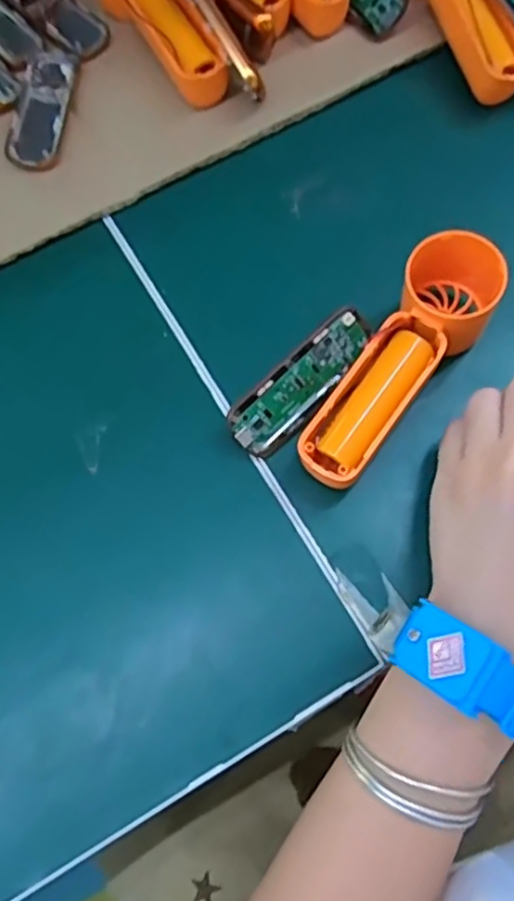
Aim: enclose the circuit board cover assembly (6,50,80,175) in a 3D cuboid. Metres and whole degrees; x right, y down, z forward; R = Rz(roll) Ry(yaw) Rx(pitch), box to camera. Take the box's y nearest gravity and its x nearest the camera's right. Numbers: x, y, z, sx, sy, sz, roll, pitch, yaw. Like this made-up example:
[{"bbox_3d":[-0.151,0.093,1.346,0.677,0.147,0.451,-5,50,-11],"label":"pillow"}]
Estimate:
[{"bbox_3d":[-0.123,-0.196,0.383,0.028,0.006,0.085,6,72,2],"label":"circuit board cover assembly"}]

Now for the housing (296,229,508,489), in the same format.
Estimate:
[{"bbox_3d":[0.066,-0.037,0.311,0.041,0.047,0.126,33,74,10],"label":"housing"}]

